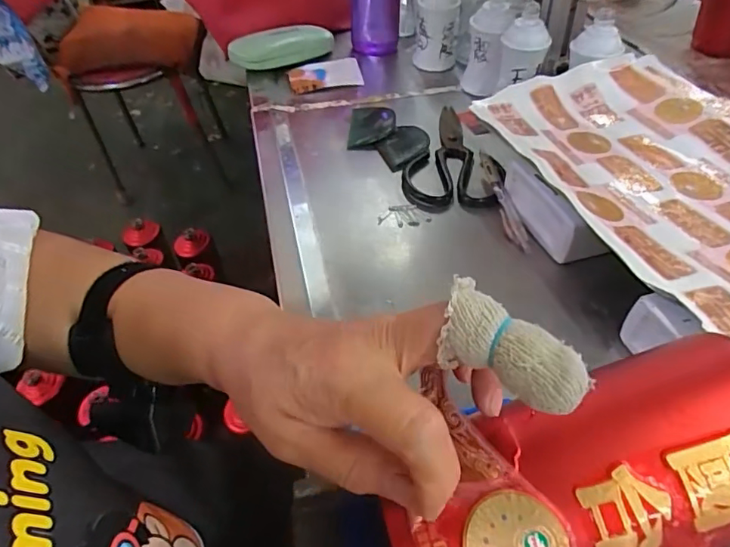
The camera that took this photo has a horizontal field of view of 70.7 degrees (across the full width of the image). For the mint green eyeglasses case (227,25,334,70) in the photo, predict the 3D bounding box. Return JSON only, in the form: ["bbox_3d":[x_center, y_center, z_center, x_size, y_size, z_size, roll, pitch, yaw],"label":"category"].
[{"bbox_3d":[-0.113,-0.319,0.723,0.154,0.040,0.052,-30,50,-20],"label":"mint green eyeglasses case"}]

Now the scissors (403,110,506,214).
[{"bbox_3d":[0.104,-0.135,0.569,0.101,0.008,0.195,7,48,14],"label":"scissors"}]

